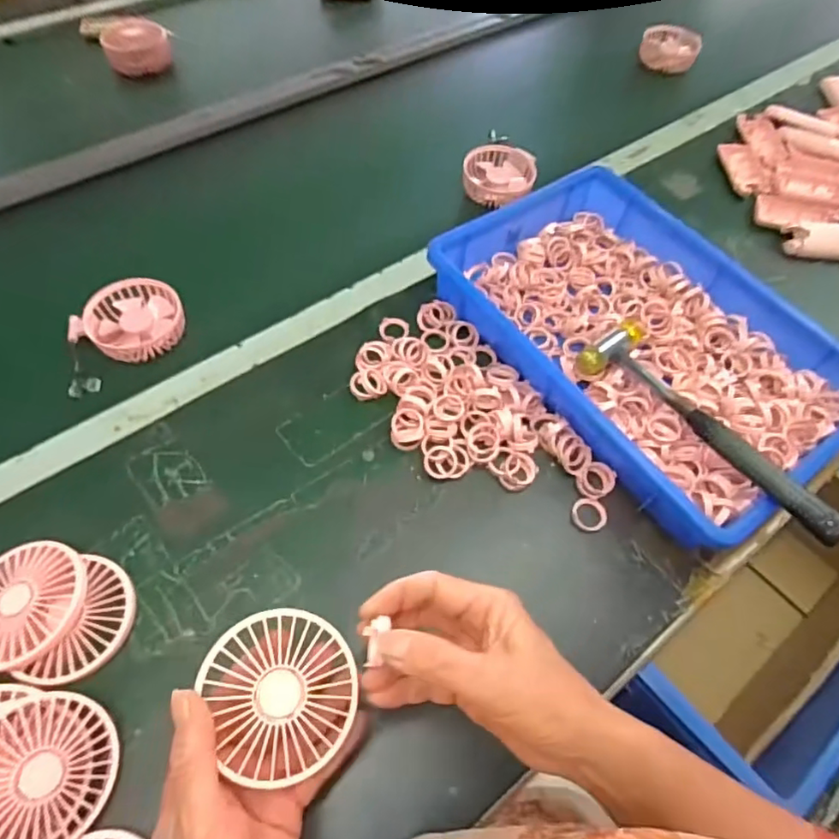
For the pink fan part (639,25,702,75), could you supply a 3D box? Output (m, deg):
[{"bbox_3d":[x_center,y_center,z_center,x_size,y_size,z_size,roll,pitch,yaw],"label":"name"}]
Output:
[{"bbox_3d":[0.402,-0.593,0.907,0.090,0.043,0.070,20,60,10],"label":"pink fan part"}]

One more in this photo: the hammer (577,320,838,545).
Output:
[{"bbox_3d":[0.237,0.002,0.461,0.060,0.054,0.235,-30,64,-19],"label":"hammer"}]

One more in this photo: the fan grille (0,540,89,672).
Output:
[{"bbox_3d":[-0.282,0.132,0.403,0.083,0.021,0.085,6,58,1],"label":"fan grille"}]

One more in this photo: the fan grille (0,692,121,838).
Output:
[{"bbox_3d":[-0.226,0.212,0.332,0.085,0.016,0.085,26,53,-39],"label":"fan grille"}]

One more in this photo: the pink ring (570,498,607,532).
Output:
[{"bbox_3d":[0.142,0.080,0.471,0.029,0.007,0.028,1,58,-2],"label":"pink ring"}]

